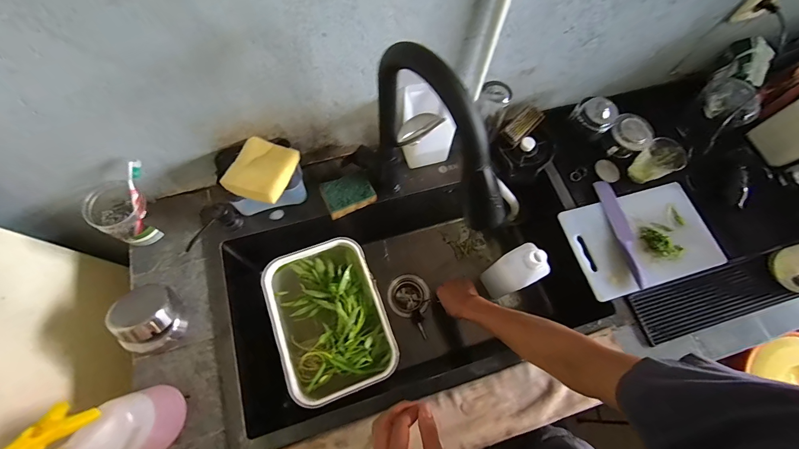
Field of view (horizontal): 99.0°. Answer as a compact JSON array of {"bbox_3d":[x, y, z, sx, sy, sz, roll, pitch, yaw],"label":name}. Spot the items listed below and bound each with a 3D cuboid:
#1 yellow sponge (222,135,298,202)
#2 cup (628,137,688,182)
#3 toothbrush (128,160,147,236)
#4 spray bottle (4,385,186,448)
[{"bbox_3d":[-0.240,-0.095,0.589,0.106,0.019,0.111,17,69,3],"label":"yellow sponge"},{"bbox_3d":[0.548,-0.132,0.729,0.070,0.073,0.073,1,69,-3],"label":"cup"},{"bbox_3d":[-0.452,-0.045,0.587,0.014,0.146,0.018,28,33,9],"label":"toothbrush"},{"bbox_3d":[-0.371,0.269,0.435,0.067,0.259,0.092,-13,70,-7],"label":"spray bottle"}]

